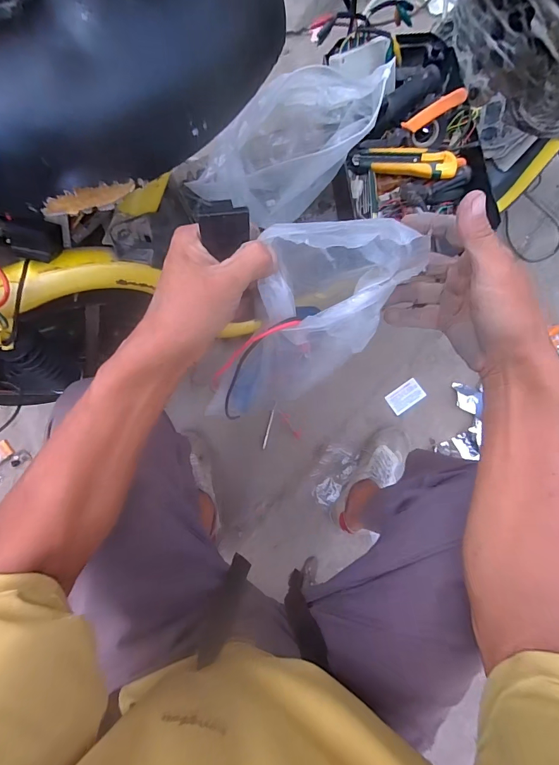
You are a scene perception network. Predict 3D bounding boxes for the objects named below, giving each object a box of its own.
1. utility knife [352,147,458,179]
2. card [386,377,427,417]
[{"bbox_3d":[0.193,-0.343,0.572,0.151,0.019,0.047,16,77,17],"label":"utility knife"},{"bbox_3d":[0.311,0.035,0.914,0.089,0.007,0.055,-35,79,0],"label":"card"}]

